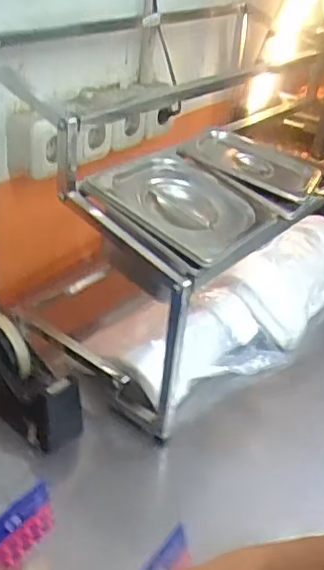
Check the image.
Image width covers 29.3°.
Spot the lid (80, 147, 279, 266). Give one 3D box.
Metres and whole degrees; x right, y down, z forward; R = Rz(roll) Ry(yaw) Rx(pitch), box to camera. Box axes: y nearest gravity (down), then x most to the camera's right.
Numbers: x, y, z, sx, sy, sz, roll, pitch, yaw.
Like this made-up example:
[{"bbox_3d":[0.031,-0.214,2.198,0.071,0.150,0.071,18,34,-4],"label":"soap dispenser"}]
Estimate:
[{"bbox_3d":[0.027,-0.097,0.714,0.177,0.018,0.174,39,44,19],"label":"lid"}]

